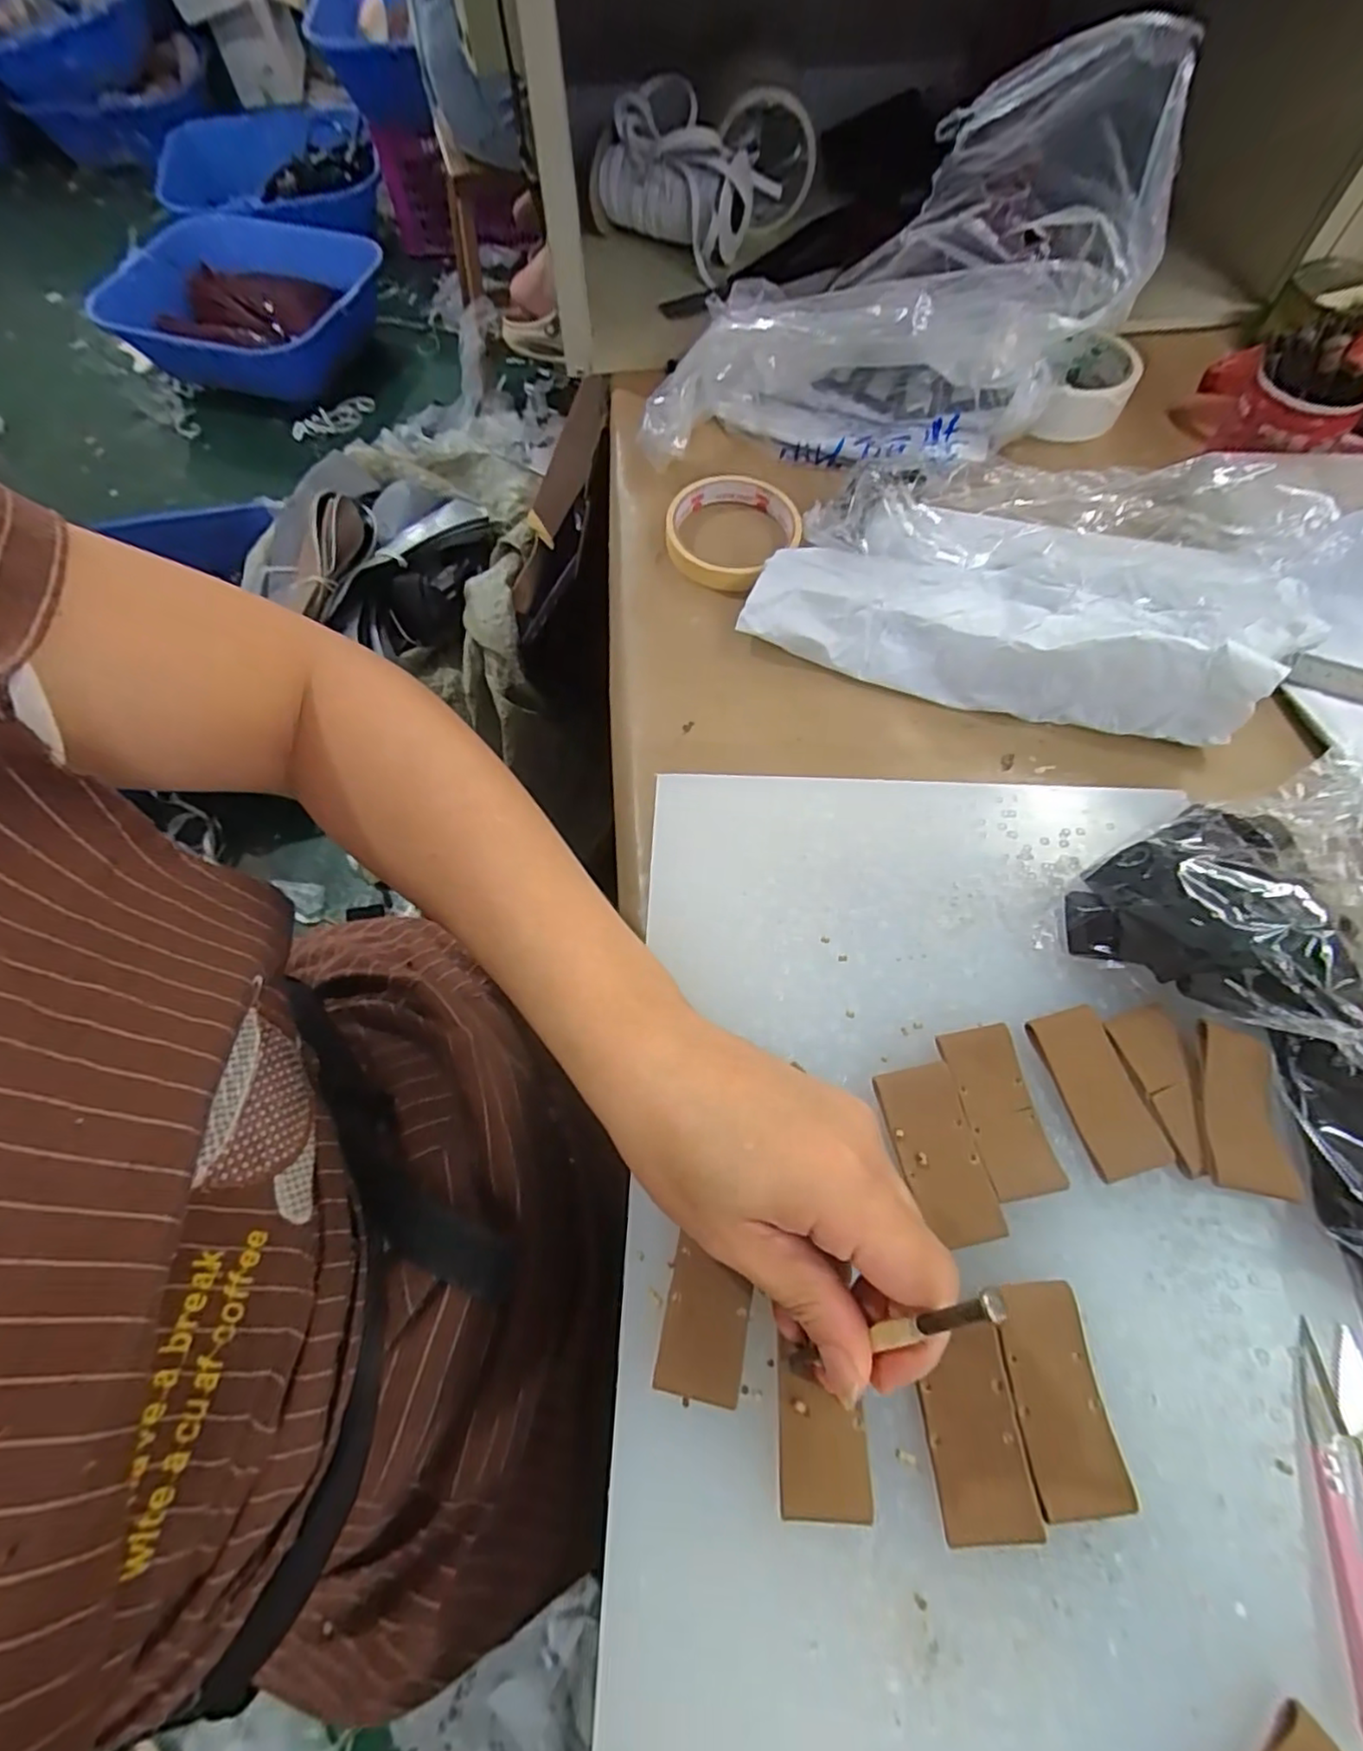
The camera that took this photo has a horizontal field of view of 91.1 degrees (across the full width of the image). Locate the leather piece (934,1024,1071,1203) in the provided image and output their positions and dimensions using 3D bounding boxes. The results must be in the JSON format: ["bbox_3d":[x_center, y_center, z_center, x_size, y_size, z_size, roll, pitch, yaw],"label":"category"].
[{"bbox_3d":[0.121,0.089,0.253,0.027,0.004,0.060,-11,64,-2],"label":"leather piece"}]

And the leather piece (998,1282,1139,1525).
[{"bbox_3d":[0.122,0.167,0.215,0.029,0.004,0.060,-4,64,1],"label":"leather piece"}]

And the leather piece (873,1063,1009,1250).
[{"bbox_3d":[0.094,0.102,0.247,0.030,0.004,0.060,-12,64,-2],"label":"leather piece"}]

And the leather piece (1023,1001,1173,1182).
[{"bbox_3d":[0.160,0.082,0.256,0.028,0.004,0.060,-16,65,-4],"label":"leather piece"}]

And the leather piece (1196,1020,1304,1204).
[{"bbox_3d":[0.205,0.085,0.245,0.026,0.004,0.058,7,65,6],"label":"leather piece"}]

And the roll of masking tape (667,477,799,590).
[{"bbox_3d":[0.032,-0.219,0.424,0.084,0.014,0.090,-1,64,3],"label":"roll of masking tape"}]

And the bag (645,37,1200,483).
[{"bbox_3d":[0.108,-0.329,0.367,0.245,0.187,0.113,23,68,13],"label":"bag"}]

